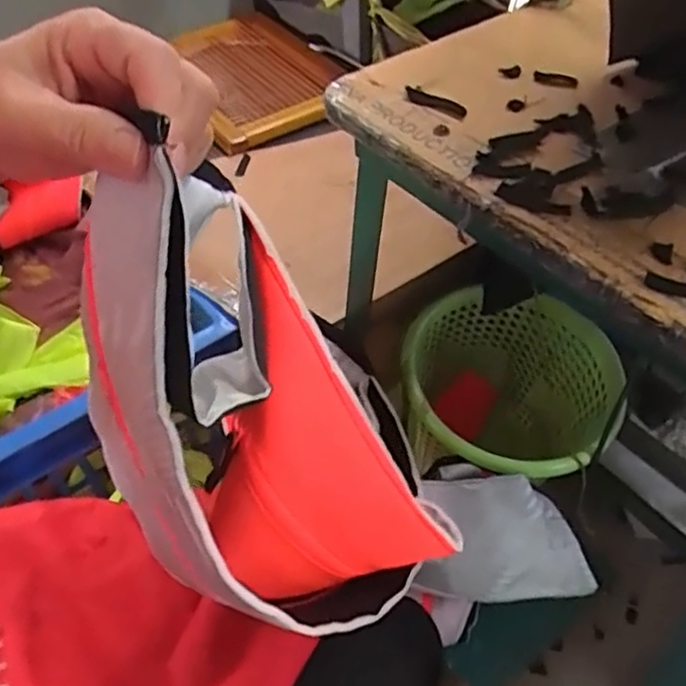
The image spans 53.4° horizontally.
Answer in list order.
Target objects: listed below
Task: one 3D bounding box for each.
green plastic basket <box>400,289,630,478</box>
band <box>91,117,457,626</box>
[{"bbox_3d":[0.216,0.113,0.974,0.277,0.302,0.273,18,52,18],"label":"green plastic basket"},{"bbox_3d":[-0.035,0.039,0.338,0.093,0.280,0.142,-3,43,33],"label":"band"}]

